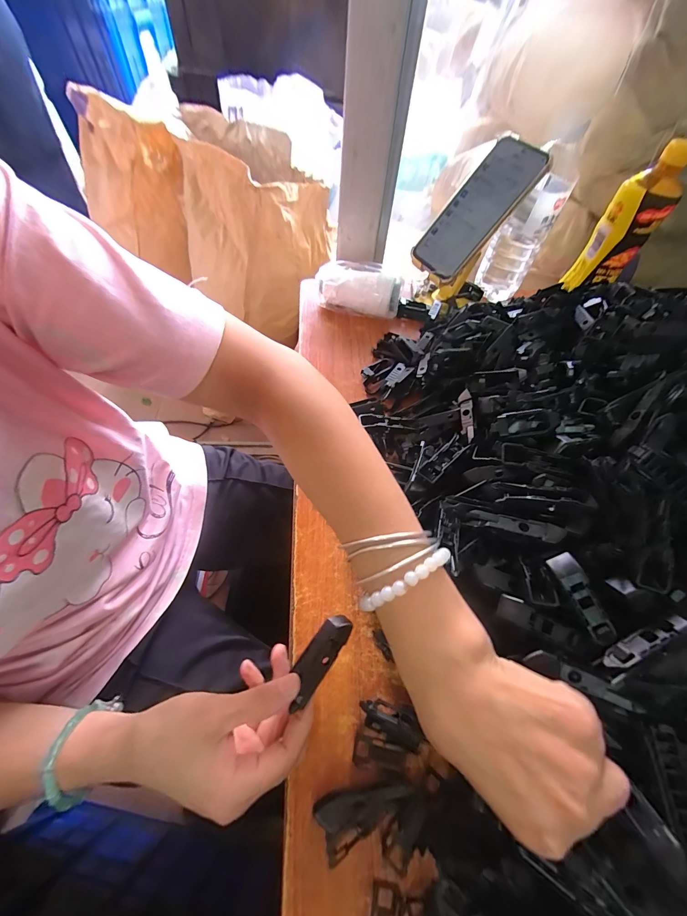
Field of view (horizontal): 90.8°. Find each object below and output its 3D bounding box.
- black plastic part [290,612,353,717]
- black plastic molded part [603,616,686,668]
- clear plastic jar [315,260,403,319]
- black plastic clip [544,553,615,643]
[{"bbox_3d":[-0.018,0.143,0.241,0.021,0.008,0.064,29,66,13],"label":"black plastic part"},{"bbox_3d":[0.185,0.113,0.209,0.053,0.008,0.010,-32,64,3],"label":"black plastic molded part"},{"bbox_3d":[0.021,-0.240,0.482,0.121,0.050,0.052,13,59,3],"label":"clear plastic jar"},{"bbox_3d":[0.158,0.092,0.222,0.015,0.012,0.058,-21,76,-15],"label":"black plastic clip"}]

